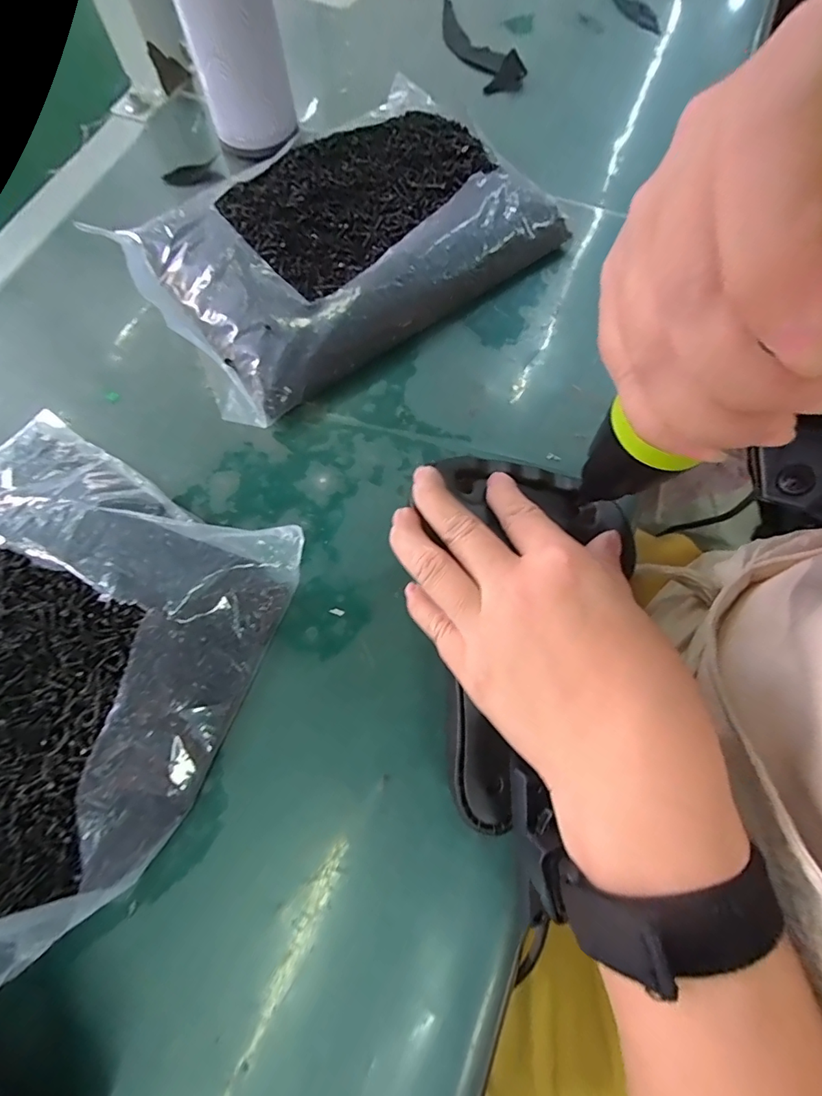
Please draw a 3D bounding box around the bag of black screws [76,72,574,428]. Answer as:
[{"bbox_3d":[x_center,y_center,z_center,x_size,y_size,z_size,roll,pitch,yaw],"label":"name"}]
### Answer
[{"bbox_3d":[-0.054,-0.238,0.372,0.288,0.038,0.204,-36,75,-12],"label":"bag of black screws"}]

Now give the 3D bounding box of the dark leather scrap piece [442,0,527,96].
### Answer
[{"bbox_3d":[0.062,-0.513,0.491,0.043,0.015,0.156,-24,73,-9],"label":"dark leather scrap piece"}]

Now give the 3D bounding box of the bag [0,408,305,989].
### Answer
[{"bbox_3d":[-0.213,0.063,0.247,0.234,0.061,0.266,26,72,8],"label":"bag"}]

